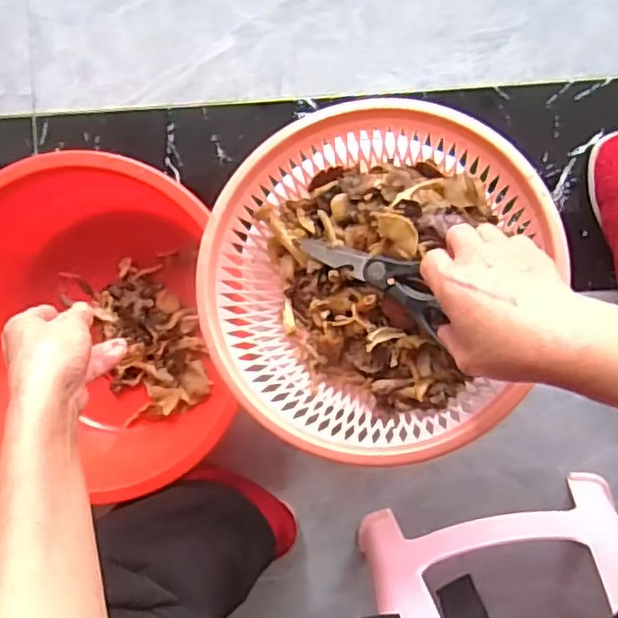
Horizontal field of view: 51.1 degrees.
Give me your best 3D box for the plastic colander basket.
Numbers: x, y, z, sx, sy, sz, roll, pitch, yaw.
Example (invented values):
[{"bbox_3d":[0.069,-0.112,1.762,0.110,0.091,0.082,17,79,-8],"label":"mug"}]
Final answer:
[{"bbox_3d":[0.047,-0.031,0.535,0.256,0.118,0.266,0,93,6],"label":"plastic colander basket"}]

